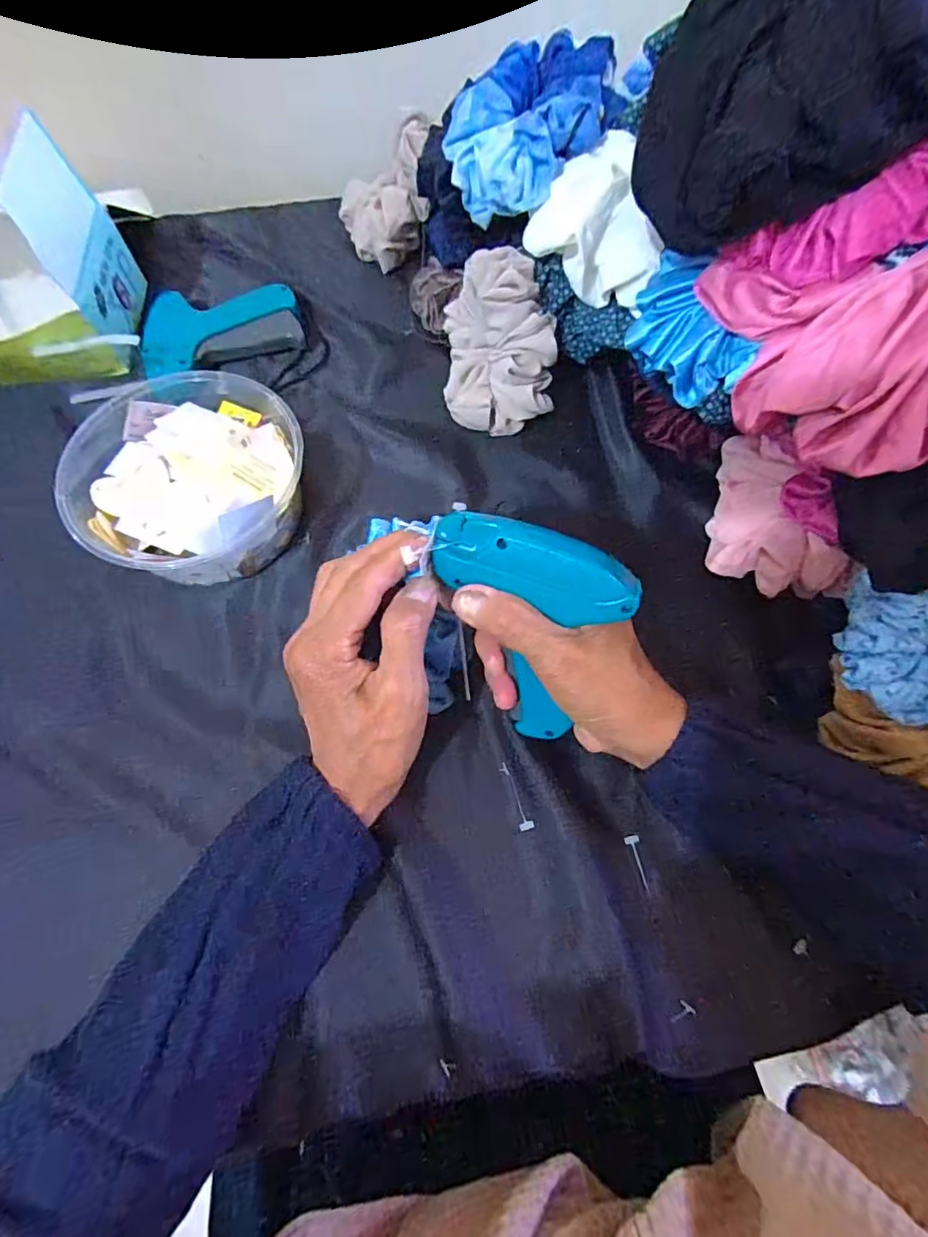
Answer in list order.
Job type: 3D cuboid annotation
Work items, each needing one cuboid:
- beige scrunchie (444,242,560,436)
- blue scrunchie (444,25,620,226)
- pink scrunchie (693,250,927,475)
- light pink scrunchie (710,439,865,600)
[{"bbox_3d":[0.022,-0.190,0.386,0.042,0.088,0.113,-20,101,-43],"label":"beige scrunchie"},{"bbox_3d":[0.044,-0.317,0.355,0.111,0.050,0.092,-41,76,9],"label":"blue scrunchie"},{"bbox_3d":[0.166,-0.118,0.242,0.135,0.059,0.074,27,69,10],"label":"pink scrunchie"},{"bbox_3d":[0.187,-0.062,0.332,0.025,0.072,0.094,-7,100,-43],"label":"light pink scrunchie"}]

